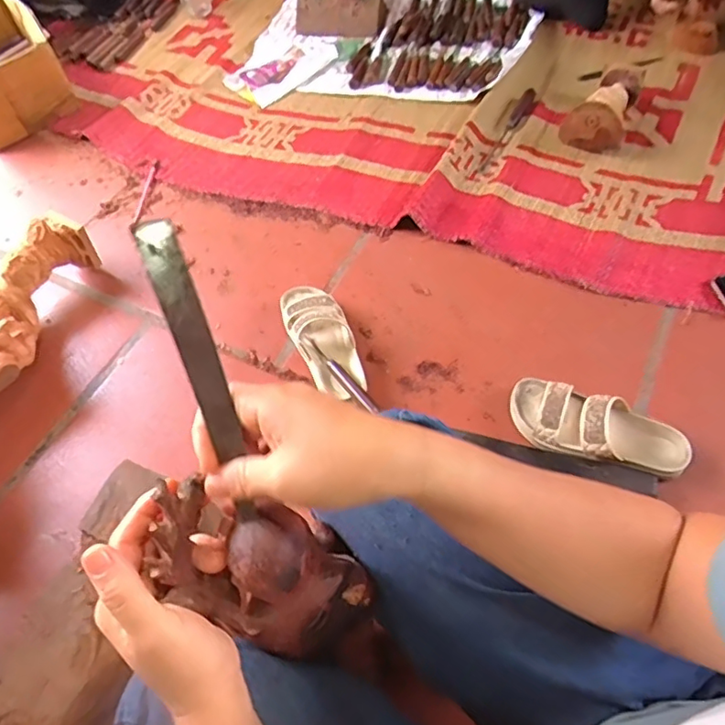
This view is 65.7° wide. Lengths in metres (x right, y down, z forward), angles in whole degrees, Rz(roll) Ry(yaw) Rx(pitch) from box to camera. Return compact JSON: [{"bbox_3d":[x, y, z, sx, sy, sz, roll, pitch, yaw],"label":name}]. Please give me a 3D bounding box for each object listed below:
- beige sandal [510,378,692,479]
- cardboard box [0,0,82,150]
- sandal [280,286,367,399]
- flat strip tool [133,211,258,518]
[{"bbox_3d":[0.309,0.082,0.737,0.227,0.071,0.092,19,61,16],"label":"beige sandal"},{"bbox_3d":[-0.823,-0.671,1.275,0.258,0.138,0.335,-39,62,-19],"label":"cardboard box"},{"bbox_3d":[-0.058,-0.031,0.876,0.090,0.067,0.231,-23,58,-10],"label":"sandal"},{"bbox_3d":[-0.084,0.010,0.301,0.020,0.169,0.008,-17,17,-7],"label":"flat strip tool"}]

